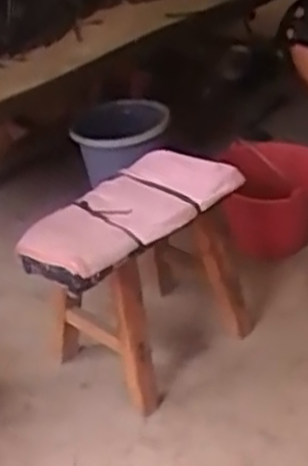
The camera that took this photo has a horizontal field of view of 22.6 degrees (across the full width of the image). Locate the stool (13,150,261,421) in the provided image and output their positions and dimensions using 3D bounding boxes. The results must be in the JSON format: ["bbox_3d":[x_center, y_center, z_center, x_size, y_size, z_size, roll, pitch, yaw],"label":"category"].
[{"bbox_3d":[-0.030,0.072,1.519,0.423,0.397,0.307,-27,38,-28],"label":"stool"}]

